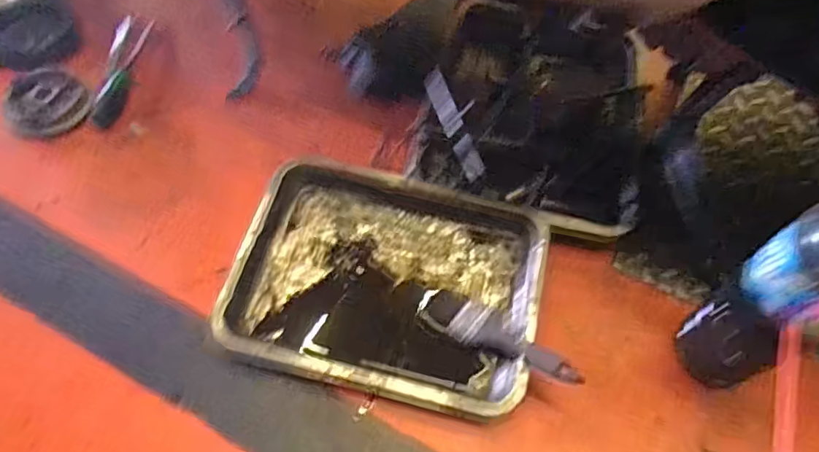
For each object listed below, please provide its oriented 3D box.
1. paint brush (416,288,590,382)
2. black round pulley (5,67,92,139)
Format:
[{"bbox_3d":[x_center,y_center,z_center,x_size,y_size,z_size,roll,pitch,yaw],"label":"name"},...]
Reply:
[{"bbox_3d":[0.097,0.122,0.602,0.196,0.030,0.057,24,60,31],"label":"paint brush"},{"bbox_3d":[-0.530,-0.182,0.793,0.121,0.034,0.116,0,58,-1],"label":"black round pulley"}]

